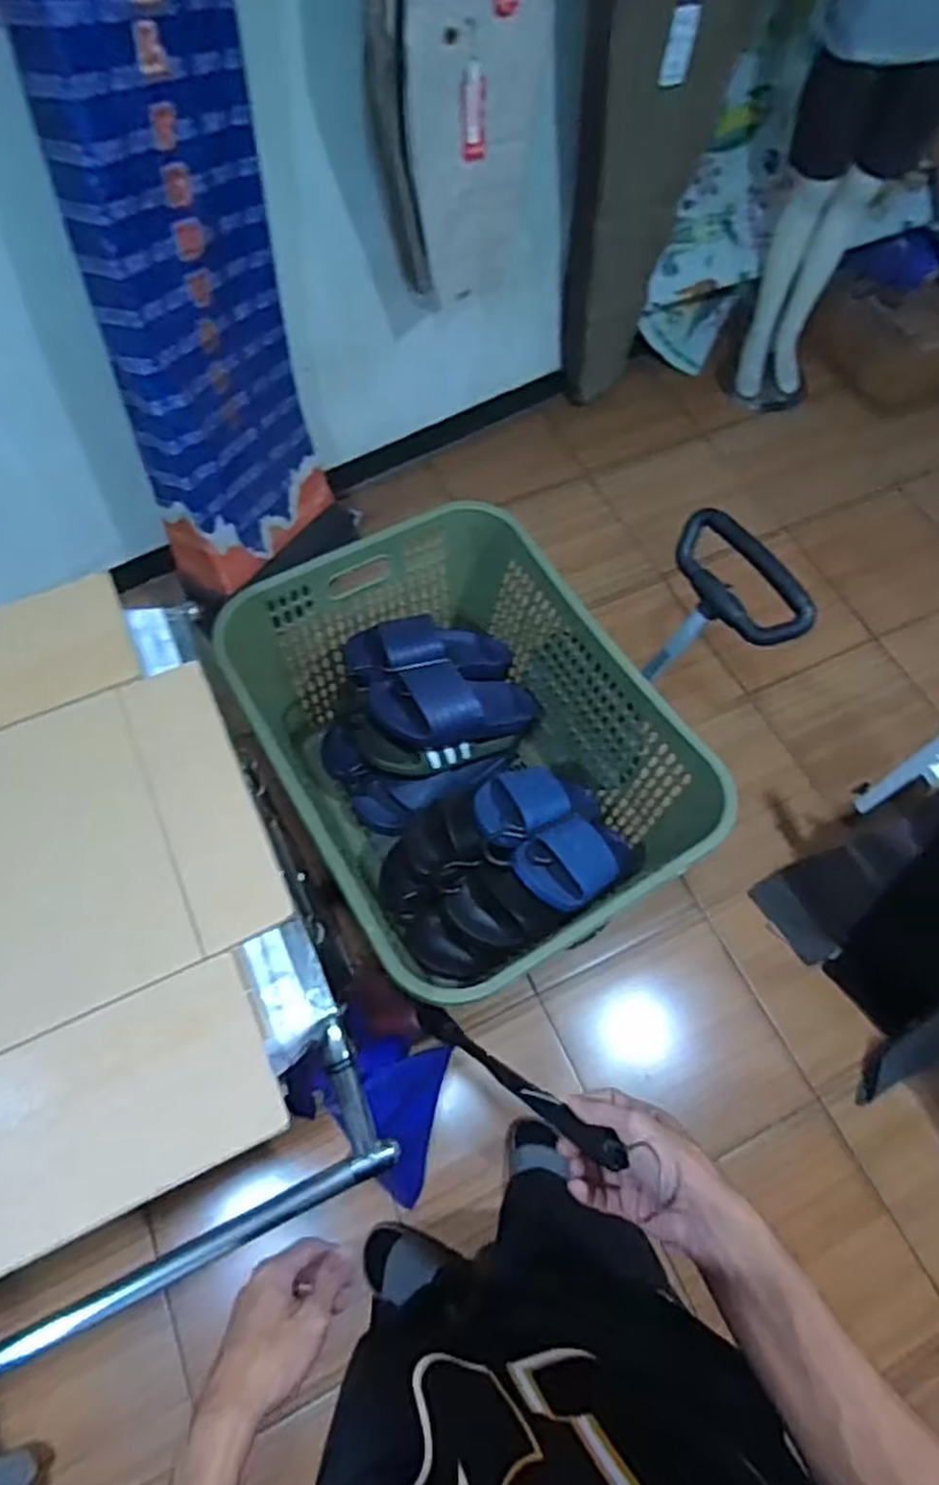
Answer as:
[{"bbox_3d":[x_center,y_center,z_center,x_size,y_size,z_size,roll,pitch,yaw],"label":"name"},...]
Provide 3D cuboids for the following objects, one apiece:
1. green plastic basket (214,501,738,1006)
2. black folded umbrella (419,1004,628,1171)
[{"bbox_3d":[-0.013,0.027,0.964,0.414,0.303,0.542,-27,68,-16],"label":"green plastic basket"},{"bbox_3d":[0.028,0.313,0.707,0.025,0.366,0.037,-41,102,-21],"label":"black folded umbrella"}]

